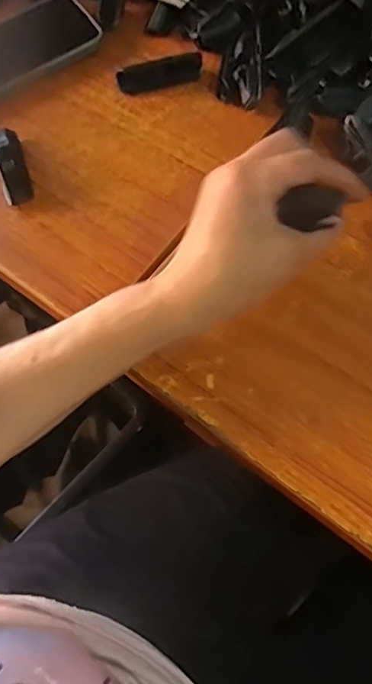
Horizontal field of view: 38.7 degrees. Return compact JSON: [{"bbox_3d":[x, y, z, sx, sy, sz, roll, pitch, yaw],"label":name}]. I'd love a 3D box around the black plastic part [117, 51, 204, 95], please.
[{"bbox_3d":[-0.021,-0.227,0.449,0.072,0.017,0.015,-14,69,-3],"label":"black plastic part"}]

